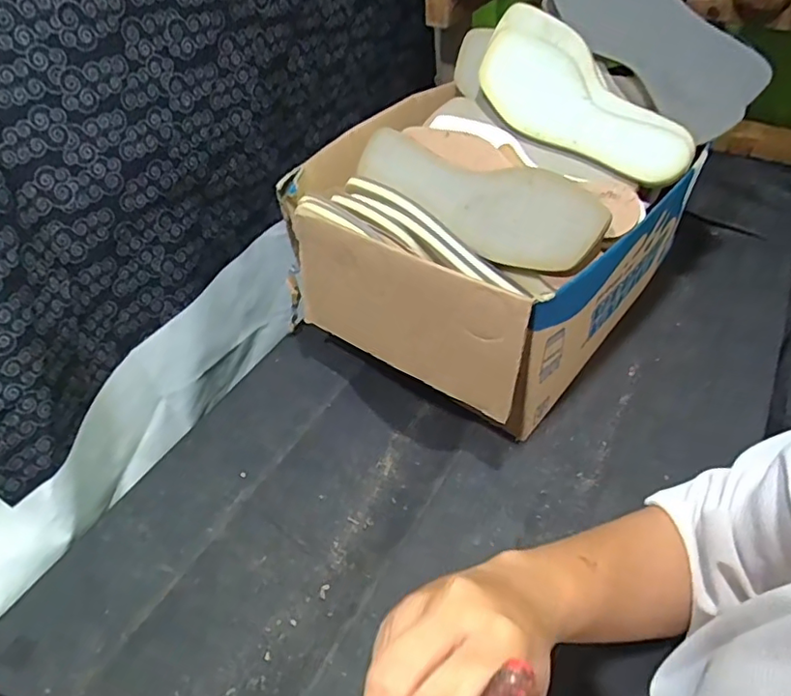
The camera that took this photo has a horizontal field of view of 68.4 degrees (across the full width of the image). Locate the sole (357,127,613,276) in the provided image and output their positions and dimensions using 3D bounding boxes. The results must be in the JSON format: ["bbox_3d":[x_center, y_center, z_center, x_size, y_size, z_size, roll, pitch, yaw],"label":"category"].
[{"bbox_3d":[0.068,-0.131,0.523,0.236,0.081,0.026,24,18,24],"label":"sole"}]

